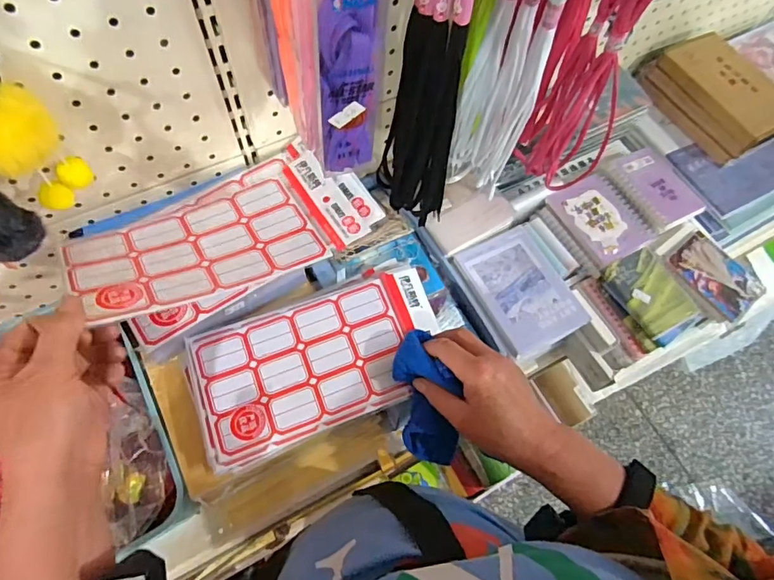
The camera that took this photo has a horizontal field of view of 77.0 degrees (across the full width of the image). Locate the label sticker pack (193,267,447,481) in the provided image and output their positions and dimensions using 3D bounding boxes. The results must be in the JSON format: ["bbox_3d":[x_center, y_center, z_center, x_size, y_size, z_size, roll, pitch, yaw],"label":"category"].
[{"bbox_3d":[-0.064,0.067,0.481,0.243,0.015,0.130,-20,67,-12],"label":"label sticker pack"}]

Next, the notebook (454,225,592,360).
[{"bbox_3d":[0.161,-0.004,0.573,0.111,0.007,0.143,-25,69,-14],"label":"notebook"}]

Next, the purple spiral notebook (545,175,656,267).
[{"bbox_3d":[0.277,-0.096,0.620,0.098,0.009,0.111,-26,69,-14],"label":"purple spiral notebook"}]

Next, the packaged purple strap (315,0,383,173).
[{"bbox_3d":[-0.022,-0.114,0.288,0.035,0.135,0.012,-12,66,-8],"label":"packaged purple strap"}]

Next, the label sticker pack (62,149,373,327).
[{"bbox_3d":[-0.143,-0.048,0.423,0.231,0.021,0.115,-24,55,-23],"label":"label sticker pack"}]

